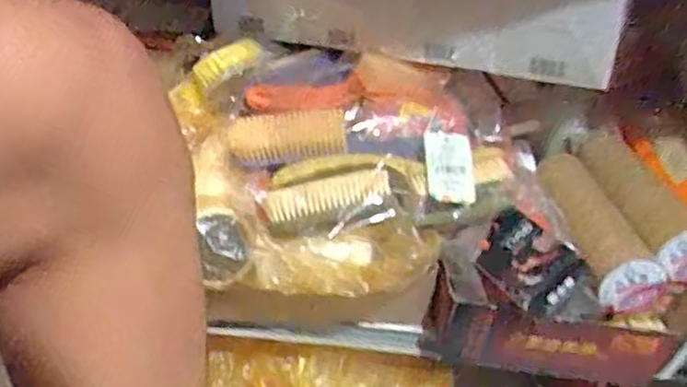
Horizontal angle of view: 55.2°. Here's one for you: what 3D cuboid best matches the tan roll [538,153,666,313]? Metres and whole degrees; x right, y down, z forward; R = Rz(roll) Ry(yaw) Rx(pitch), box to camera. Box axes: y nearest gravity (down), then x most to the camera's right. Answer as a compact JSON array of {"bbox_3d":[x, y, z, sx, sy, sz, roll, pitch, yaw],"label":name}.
[{"bbox_3d":[0.221,0.024,0.588,0.044,0.048,0.160,-11,56,-16],"label":"tan roll"}]

